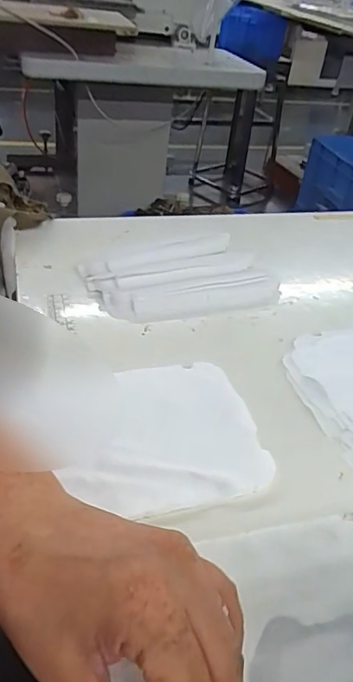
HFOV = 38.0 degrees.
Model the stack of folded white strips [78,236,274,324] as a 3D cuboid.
[{"bbox_3d":[0.003,-0.069,0.536,0.182,0.021,0.133,-13,41,-24],"label":"stack of folded white strips"}]

